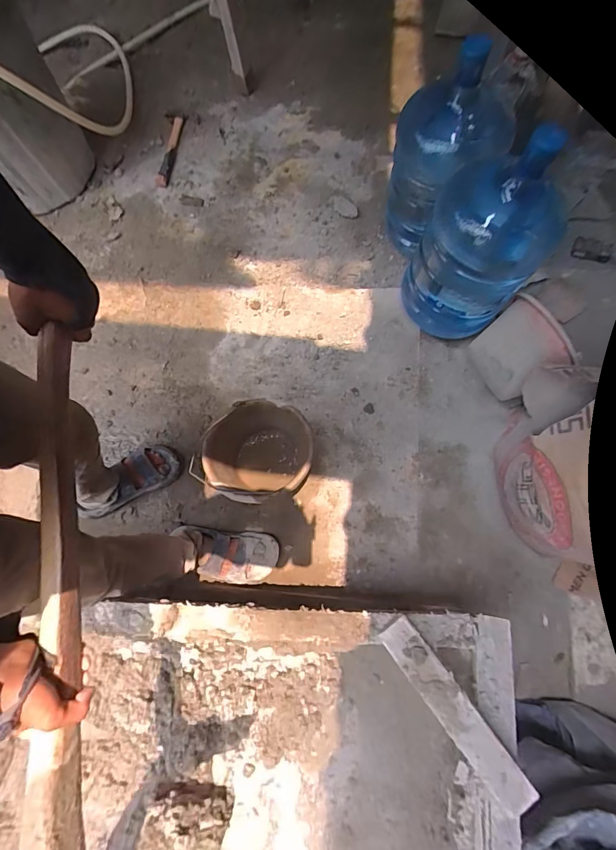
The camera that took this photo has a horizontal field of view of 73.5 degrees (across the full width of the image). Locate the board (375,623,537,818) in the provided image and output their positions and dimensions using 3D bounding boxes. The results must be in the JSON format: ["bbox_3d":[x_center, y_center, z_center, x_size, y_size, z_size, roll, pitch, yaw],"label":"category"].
[{"bbox_3d":[0.208,0.403,0.581,0.052,0.018,0.268,-37,75,-8],"label":"board"}]

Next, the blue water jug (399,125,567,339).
[{"bbox_3d":[0.389,-0.420,0.936,0.263,0.448,0.248,18,76,8],"label":"blue water jug"}]

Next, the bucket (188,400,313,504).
[{"bbox_3d":[-0.118,0.077,1.003,0.243,0.177,0.229,-1,74,3],"label":"bucket"}]

